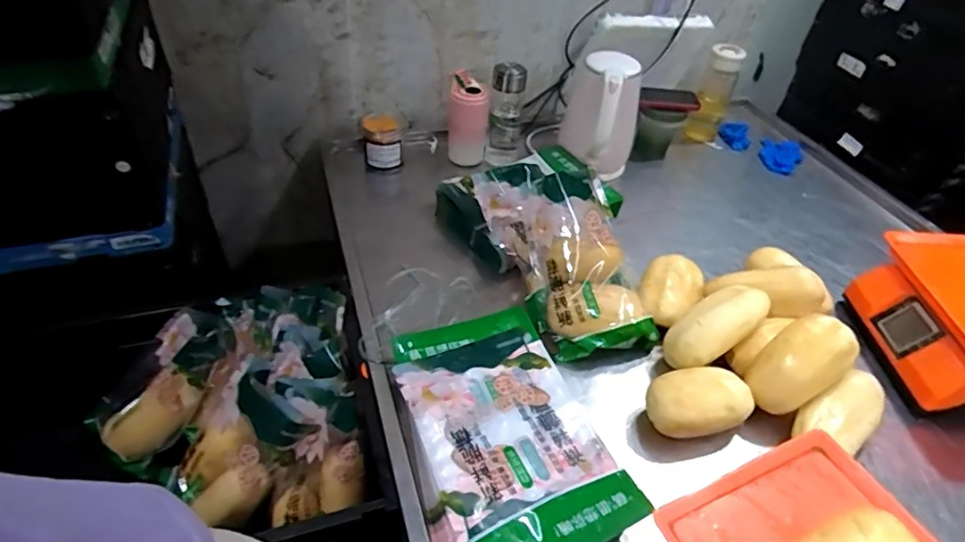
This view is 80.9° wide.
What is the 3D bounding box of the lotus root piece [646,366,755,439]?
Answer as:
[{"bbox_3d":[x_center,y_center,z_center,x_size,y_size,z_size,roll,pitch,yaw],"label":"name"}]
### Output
[{"bbox_3d":[0.279,0.175,0.738,0.137,0.073,0.073,-5,44,-12],"label":"lotus root piece"}]

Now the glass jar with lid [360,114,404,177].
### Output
[{"bbox_3d":[-0.198,-0.256,1.124,0.077,0.093,0.060,-6,45,-13],"label":"glass jar with lid"}]

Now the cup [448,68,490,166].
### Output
[{"bbox_3d":[-0.028,-0.302,1.129,0.075,0.160,0.067,5,43,-2],"label":"cup"}]

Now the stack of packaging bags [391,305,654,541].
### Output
[{"bbox_3d":[0.020,0.201,0.694,0.221,0.055,0.331,-12,46,-18],"label":"stack of packaging bags"}]

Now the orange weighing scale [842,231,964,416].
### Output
[{"bbox_3d":[0.729,0.079,0.837,0.265,0.144,0.291,2,43,-5],"label":"orange weighing scale"}]

